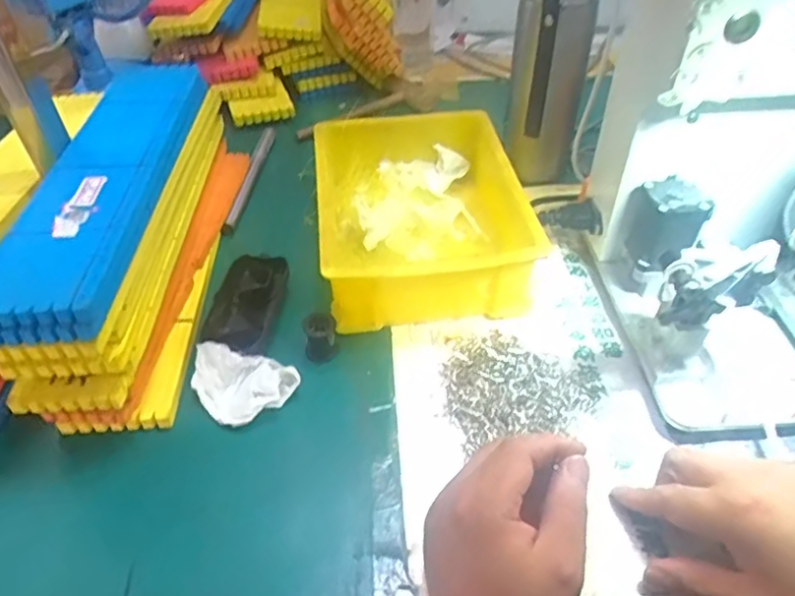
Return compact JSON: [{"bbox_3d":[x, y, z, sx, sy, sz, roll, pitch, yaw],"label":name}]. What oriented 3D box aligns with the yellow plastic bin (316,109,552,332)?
[{"bbox_3d":[0.019,-0.082,0.563,0.167,0.070,0.227,-7,44,-6],"label":"yellow plastic bin"}]

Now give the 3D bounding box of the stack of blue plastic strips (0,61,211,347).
[{"bbox_3d":[-0.229,-0.101,0.490,0.084,0.027,0.346,-1,44,0],"label":"stack of blue plastic strips"}]

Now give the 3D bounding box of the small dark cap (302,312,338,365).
[{"bbox_3d":[-0.060,0.032,0.481,0.024,0.033,0.024,-1,44,1],"label":"small dark cap"}]

